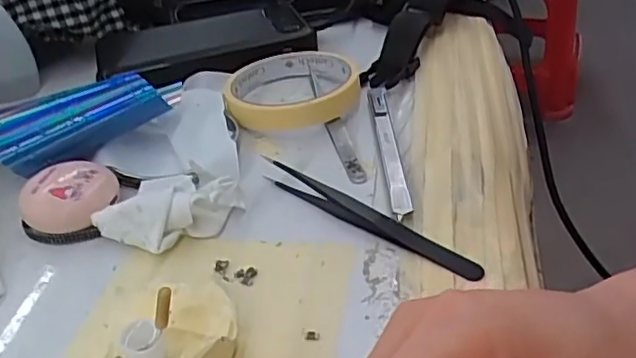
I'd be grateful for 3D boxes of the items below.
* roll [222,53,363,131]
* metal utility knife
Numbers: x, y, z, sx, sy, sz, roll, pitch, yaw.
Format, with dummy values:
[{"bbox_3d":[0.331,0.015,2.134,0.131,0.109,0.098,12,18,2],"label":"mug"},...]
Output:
[{"bbox_3d":[-0.018,-0.062,0.410,0.086,0.019,0.089,-2,37,2],"label":"roll"},{"bbox_3d":[0.040,-0.021,0.361,0.011,0.005,0.134,-3,37,0],"label":"metal utility knife"}]

